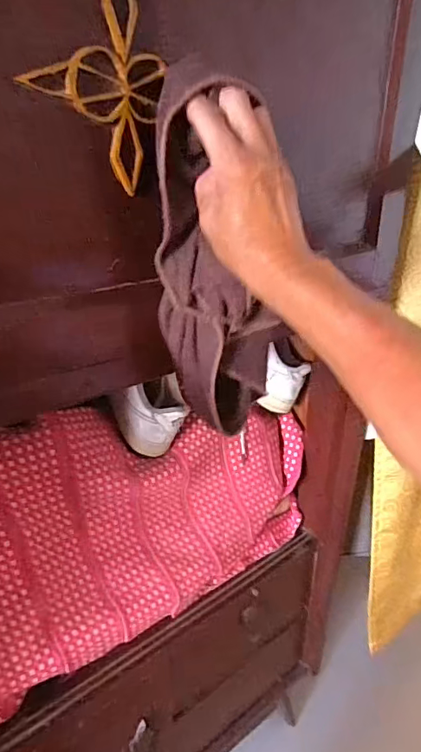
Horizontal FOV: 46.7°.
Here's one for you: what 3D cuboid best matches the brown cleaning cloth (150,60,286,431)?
[{"bbox_3d":[0.006,-0.083,0.381,0.090,0.277,0.050,-14,24,-11],"label":"brown cleaning cloth"}]

